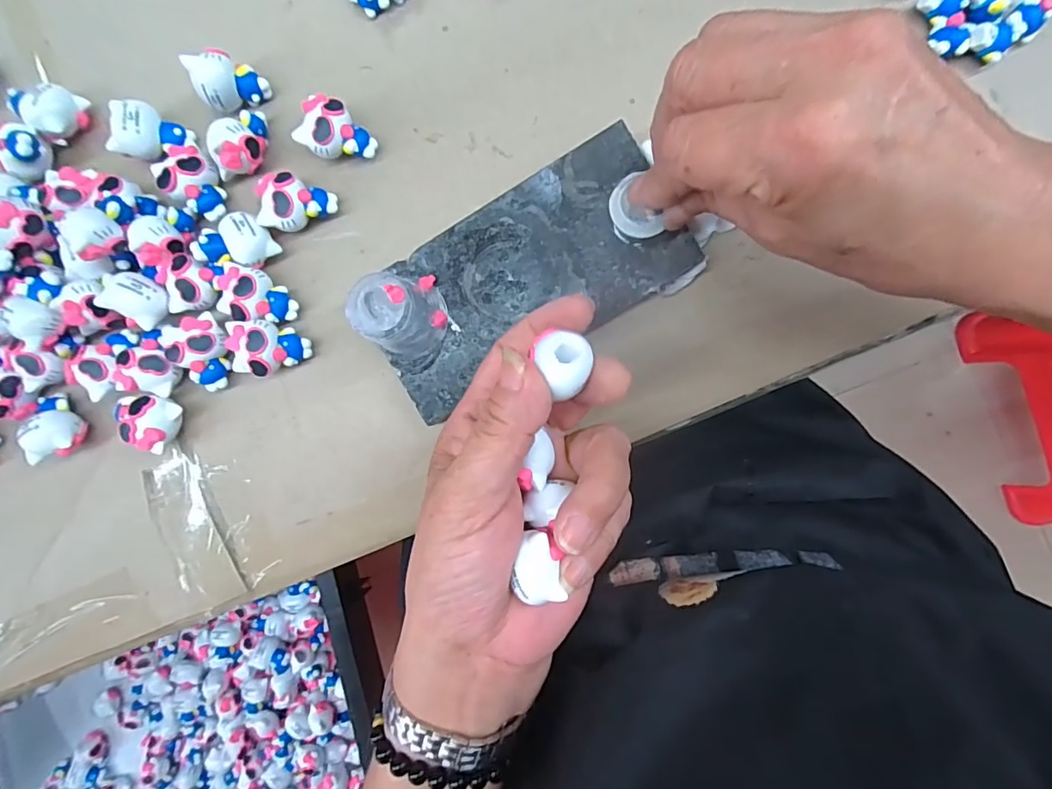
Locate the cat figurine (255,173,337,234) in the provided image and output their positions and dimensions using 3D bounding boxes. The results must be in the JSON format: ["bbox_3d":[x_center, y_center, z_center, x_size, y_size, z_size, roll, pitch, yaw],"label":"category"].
[{"bbox_3d":[-0.111,-0.090,0.242,0.032,0.020,0.025,19,90,4],"label":"cat figurine"}]

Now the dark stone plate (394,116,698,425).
[{"bbox_3d":[0.000,-0.055,0.239,0.143,0.024,0.072,-30,87,3],"label":"dark stone plate"}]

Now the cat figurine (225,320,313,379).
[{"bbox_3d":[-0.122,-0.021,0.240,0.032,0.021,0.026,7,90,4],"label":"cat figurine"}]

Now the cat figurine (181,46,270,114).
[{"bbox_3d":[-0.143,-0.152,0.244,0.029,0.023,0.020,-21,88,3],"label":"cat figurine"}]

